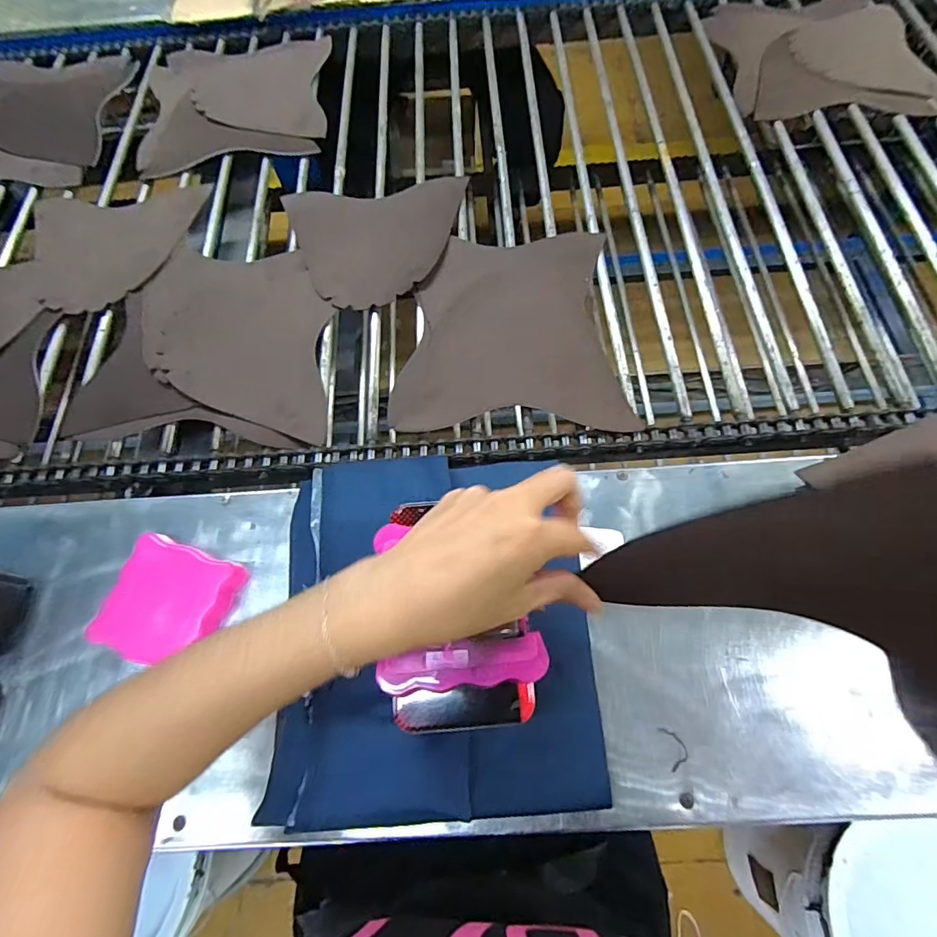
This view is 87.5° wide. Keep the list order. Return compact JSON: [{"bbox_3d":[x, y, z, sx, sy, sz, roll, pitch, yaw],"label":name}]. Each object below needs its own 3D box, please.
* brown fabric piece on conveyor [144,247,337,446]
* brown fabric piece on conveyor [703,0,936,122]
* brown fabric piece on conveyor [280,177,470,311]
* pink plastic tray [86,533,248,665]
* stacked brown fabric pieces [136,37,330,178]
[{"bbox_3d":[-0.281,-0.159,0.592,0.229,0.012,0.271,-2,68,2],"label":"brown fabric piece on conveyor"},{"bbox_3d":[0.543,-0.647,0.757,0.298,0.010,0.296,-2,68,2],"label":"brown fabric piece on conveyor"},{"bbox_3d":[-0.123,-0.301,0.647,0.235,0.007,0.216,-5,64,1],"label":"brown fabric piece on conveyor"},{"bbox_3d":[-0.271,0.122,0.446,0.103,0.031,0.102,13,69,8],"label":"pink plastic tray"},{"bbox_3d":[-0.365,-0.584,0.770,0.276,0.005,0.288,-5,68,0],"label":"stacked brown fabric pieces"}]

